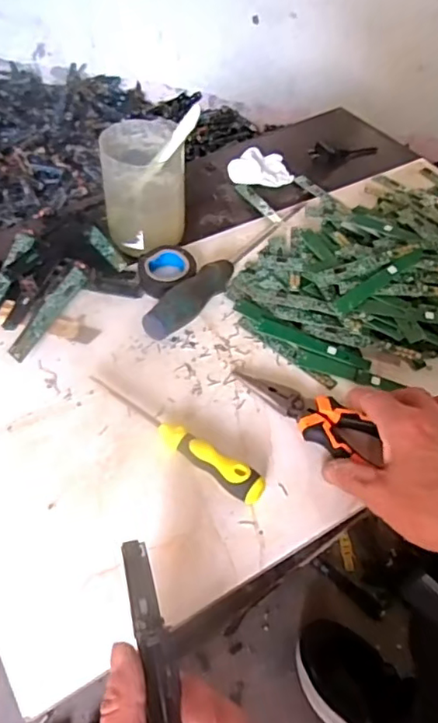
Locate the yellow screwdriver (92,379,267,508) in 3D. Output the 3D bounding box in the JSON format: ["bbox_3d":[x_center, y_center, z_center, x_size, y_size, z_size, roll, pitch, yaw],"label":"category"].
[{"bbox_3d":[-0.034,0.052,0.423,0.156,0.020,0.020,33,55,22],"label":"yellow screwdriver"}]

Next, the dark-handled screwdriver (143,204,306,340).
[{"bbox_3d":[0.014,-0.094,0.534,0.028,0.028,0.229,29,54,19],"label":"dark-handled screwdriver"}]

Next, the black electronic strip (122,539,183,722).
[{"bbox_3d":[-0.033,0.143,0.297,0.020,0.005,0.100,-4,64,-29],"label":"black electronic strip"}]

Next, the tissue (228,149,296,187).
[{"bbox_3d":[0.047,-0.218,0.660,0.070,0.022,0.053,-19,54,-19],"label":"tissue"}]

